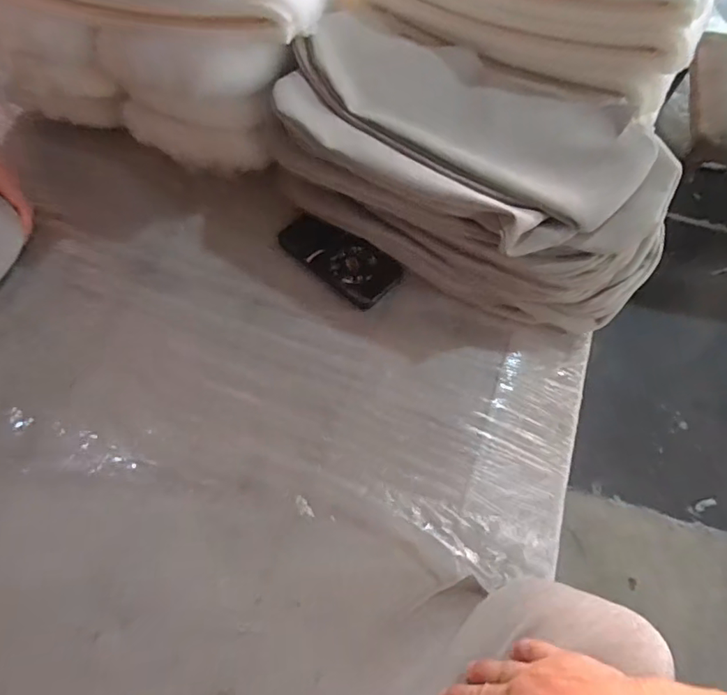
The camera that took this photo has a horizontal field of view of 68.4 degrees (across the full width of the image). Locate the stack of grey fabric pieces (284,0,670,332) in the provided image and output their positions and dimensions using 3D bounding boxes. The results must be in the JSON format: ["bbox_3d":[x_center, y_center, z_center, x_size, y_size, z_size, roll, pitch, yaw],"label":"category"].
[{"bbox_3d":[0.147,-0.239,0.695,0.495,0.139,0.301,31,67,12],"label":"stack of grey fabric pieces"}]

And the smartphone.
[{"bbox_3d":[-0.030,-0.123,0.706,0.162,0.013,0.082,39,69,15],"label":"smartphone"}]

